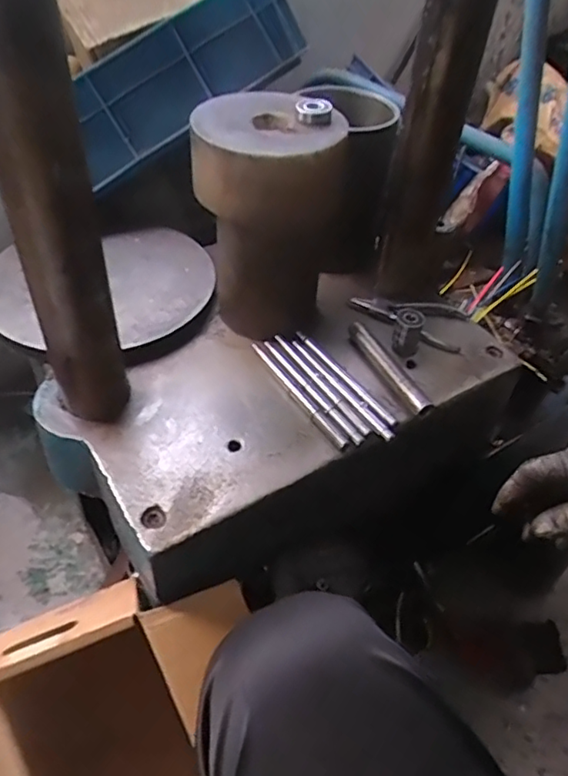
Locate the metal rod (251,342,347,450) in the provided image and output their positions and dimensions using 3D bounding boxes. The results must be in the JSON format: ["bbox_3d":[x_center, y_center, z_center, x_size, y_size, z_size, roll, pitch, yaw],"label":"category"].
[{"bbox_3d":[0.013,0.005,0.604,0.011,0.008,0.162,-22,51,-24],"label":"metal rod"}]

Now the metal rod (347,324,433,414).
[{"bbox_3d":[0.108,-0.024,0.635,0.018,0.017,0.143,-17,49,-20],"label":"metal rod"}]

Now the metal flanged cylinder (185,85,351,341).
[{"bbox_3d":[-0.017,-0.176,0.633,0.143,0.214,0.141,2,45,-3],"label":"metal flanged cylinder"}]

